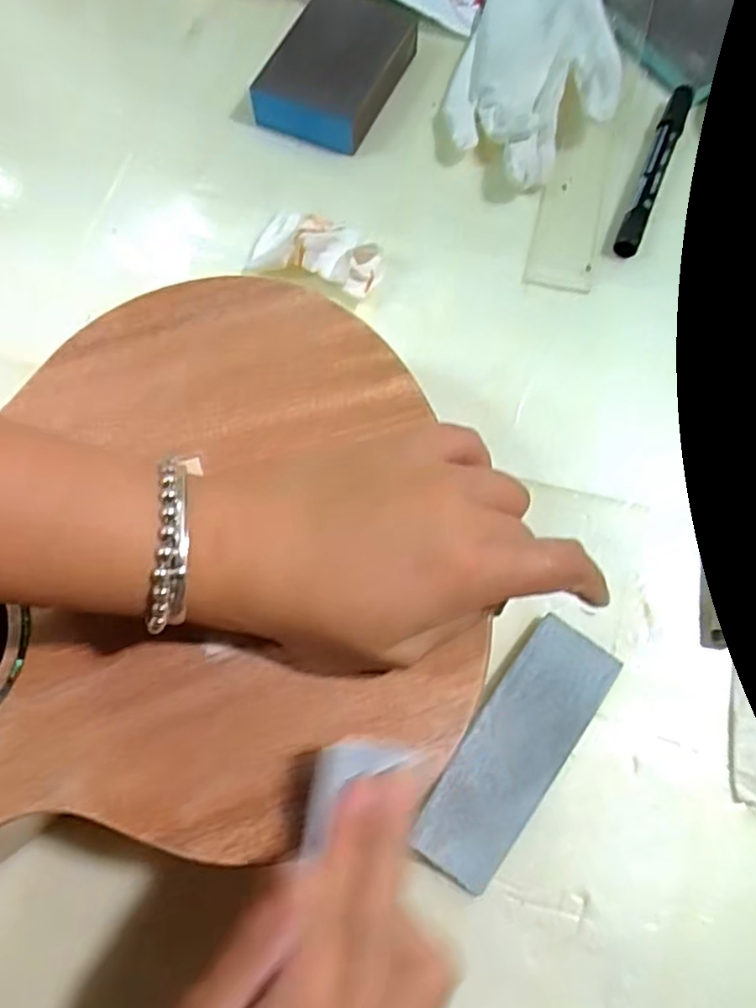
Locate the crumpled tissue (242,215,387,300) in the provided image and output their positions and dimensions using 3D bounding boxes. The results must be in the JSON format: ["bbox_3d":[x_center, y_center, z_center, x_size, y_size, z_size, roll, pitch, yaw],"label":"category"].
[{"bbox_3d":[-0.034,-0.141,0.370,0.071,0.030,0.033,13,73,5],"label":"crumpled tissue"}]

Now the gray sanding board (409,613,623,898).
[{"bbox_3d":[0.063,0.110,0.299,0.042,0.010,0.120,35,76,11],"label":"gray sanding board"}]

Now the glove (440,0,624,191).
[{"bbox_3d":[0.100,-0.273,0.410,0.098,0.024,0.172,16,73,6],"label":"glove"}]

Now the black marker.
[{"bbox_3d":[0.164,-0.200,0.393,0.014,0.010,0.127,22,74,7],"label":"black marker"}]

